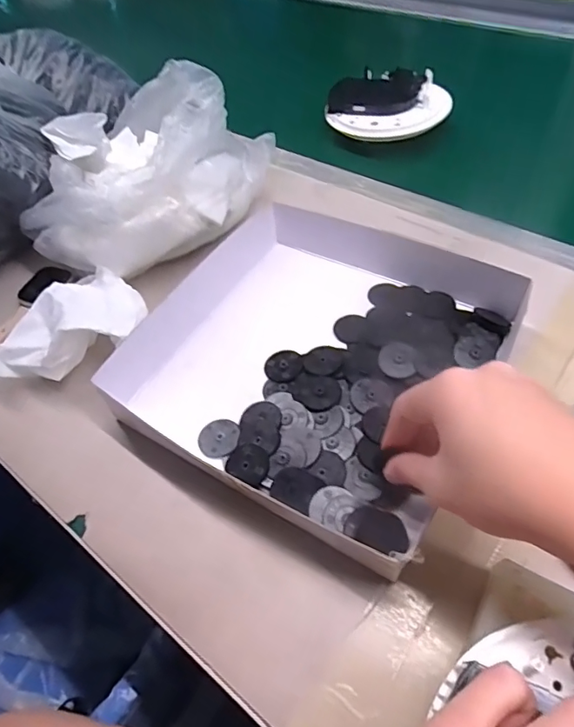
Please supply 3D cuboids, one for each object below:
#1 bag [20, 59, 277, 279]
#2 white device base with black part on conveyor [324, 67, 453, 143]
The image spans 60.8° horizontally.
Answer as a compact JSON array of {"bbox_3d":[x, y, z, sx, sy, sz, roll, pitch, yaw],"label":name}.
[{"bbox_3d":[-0.107,-0.162,0.407,0.134,0.085,0.210,18,56,17],"label":"bag"},{"bbox_3d":[0.104,-0.265,0.507,0.120,0.045,0.091,4,53,9],"label":"white device base with black part on conveyor"}]

